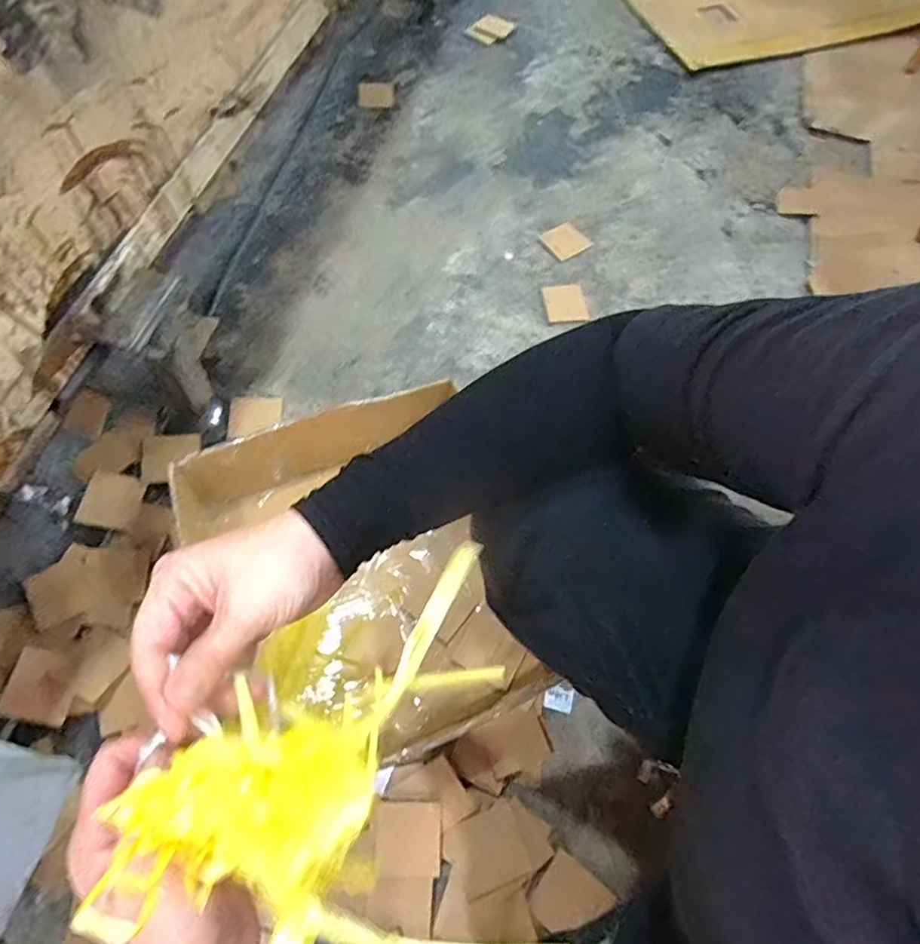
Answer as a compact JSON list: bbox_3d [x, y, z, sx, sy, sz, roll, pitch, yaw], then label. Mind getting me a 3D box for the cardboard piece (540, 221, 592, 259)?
[{"bbox_3d":[0.179,-0.388,0.997,0.069,0.007,0.055,-30,86,-10],"label":"cardboard piece"}]

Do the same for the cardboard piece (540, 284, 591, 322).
[{"bbox_3d":[0.170,-0.271,0.954,0.068,0.007,0.072,-7,65,-6],"label":"cardboard piece"}]

